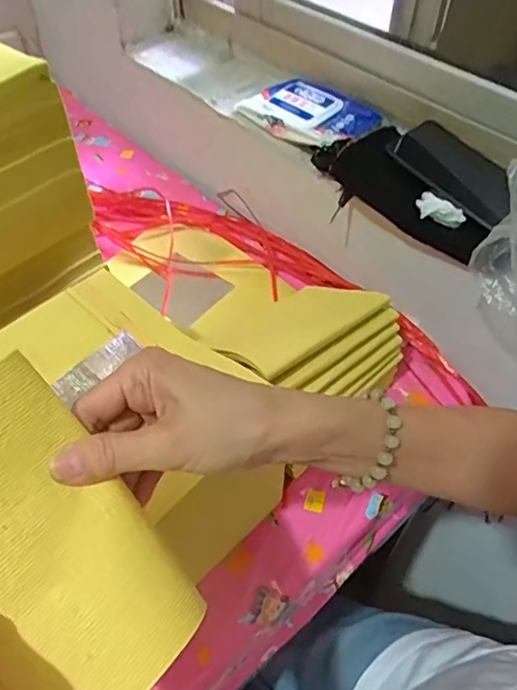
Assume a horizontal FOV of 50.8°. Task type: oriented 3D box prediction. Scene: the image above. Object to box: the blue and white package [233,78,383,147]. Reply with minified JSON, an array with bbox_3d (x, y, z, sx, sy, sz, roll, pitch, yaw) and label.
[{"bbox_3d":[0.054,-0.285,0.663,0.094,0.033,0.170,-34,58,-26],"label":"blue and white package"}]

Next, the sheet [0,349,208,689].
[{"bbox_3d":[-0.102,0.097,0.245,0.156,0.020,0.108,50,57,-7],"label":"sheet"}]

